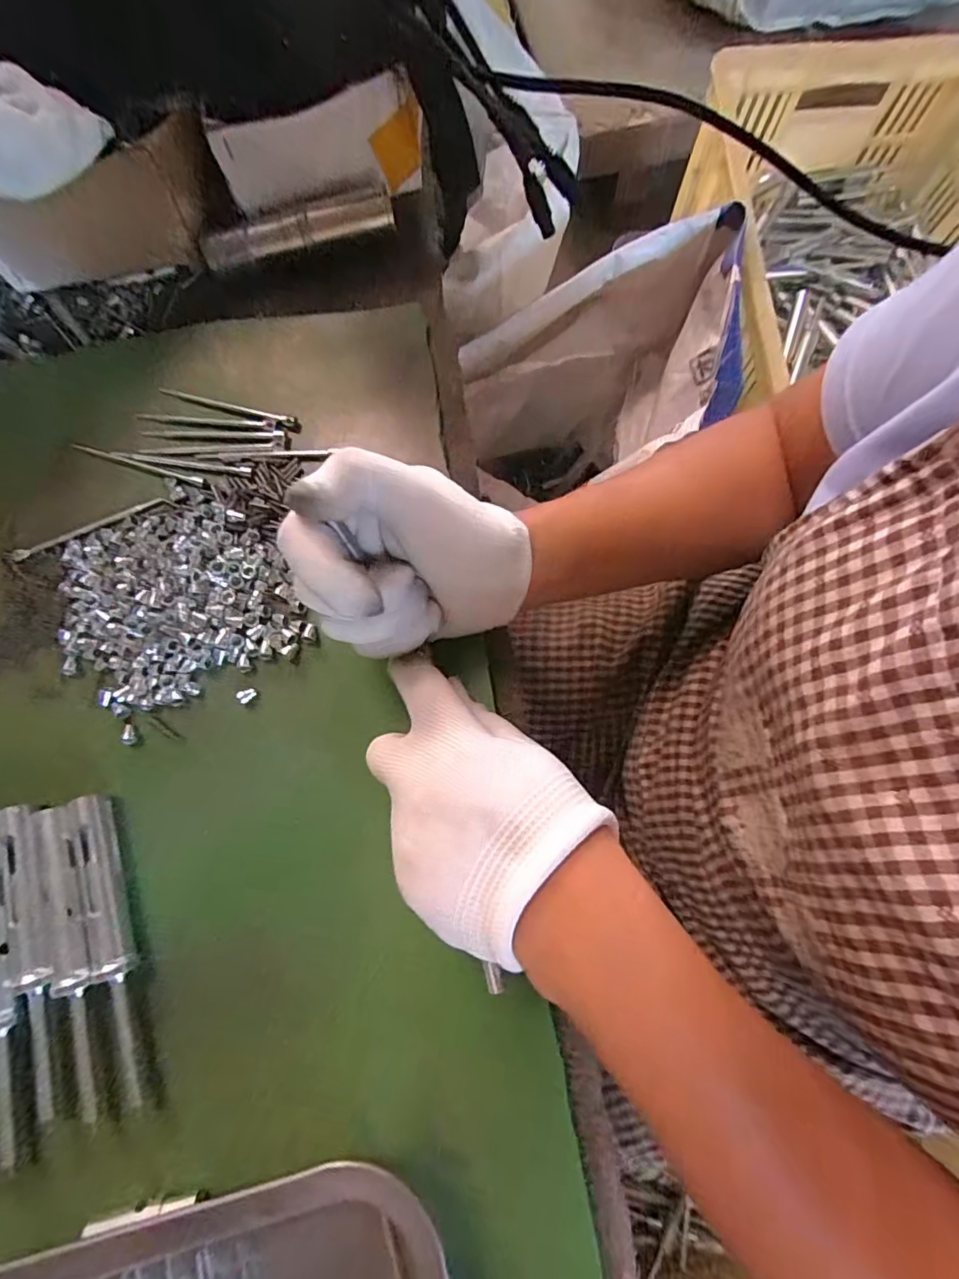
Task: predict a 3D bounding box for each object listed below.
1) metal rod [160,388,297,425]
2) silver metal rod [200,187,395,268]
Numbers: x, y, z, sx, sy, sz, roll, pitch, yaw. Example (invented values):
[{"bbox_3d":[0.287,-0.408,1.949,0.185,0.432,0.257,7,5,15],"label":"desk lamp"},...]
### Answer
[{"bbox_3d":[-0.153,-0.143,0.320,0.087,0.007,0.005,15,78,5],"label":"metal rod"},{"bbox_3d":[-0.115,-0.258,0.332,0.120,0.017,0.022,-15,77,-2],"label":"silver metal rod"}]

